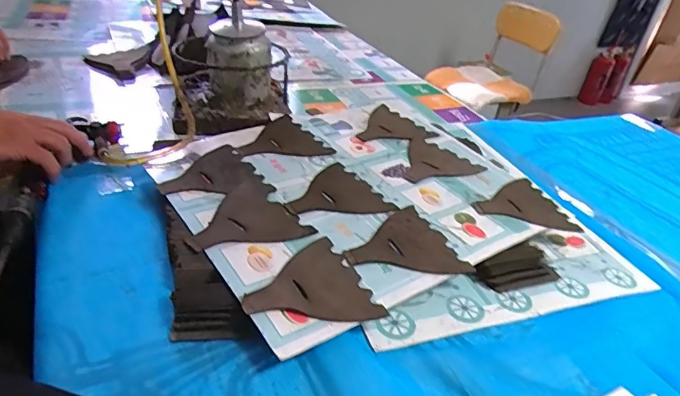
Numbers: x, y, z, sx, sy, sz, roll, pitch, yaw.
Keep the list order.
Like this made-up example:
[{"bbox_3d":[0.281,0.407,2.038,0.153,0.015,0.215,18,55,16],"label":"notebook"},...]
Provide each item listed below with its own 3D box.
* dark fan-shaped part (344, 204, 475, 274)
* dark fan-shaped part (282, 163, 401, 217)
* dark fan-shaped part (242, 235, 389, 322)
[{"bbox_3d":[0.068,0.059,0.556,0.124,0.006,0.116,-15,42,-27],"label":"dark fan-shaped part"},{"bbox_3d":[-0.011,-0.001,0.626,0.124,0.004,0.122,-20,44,-36],"label":"dark fan-shaped part"},{"bbox_3d":[-0.034,0.093,0.484,0.125,0.005,0.114,-13,44,-34],"label":"dark fan-shaped part"}]

